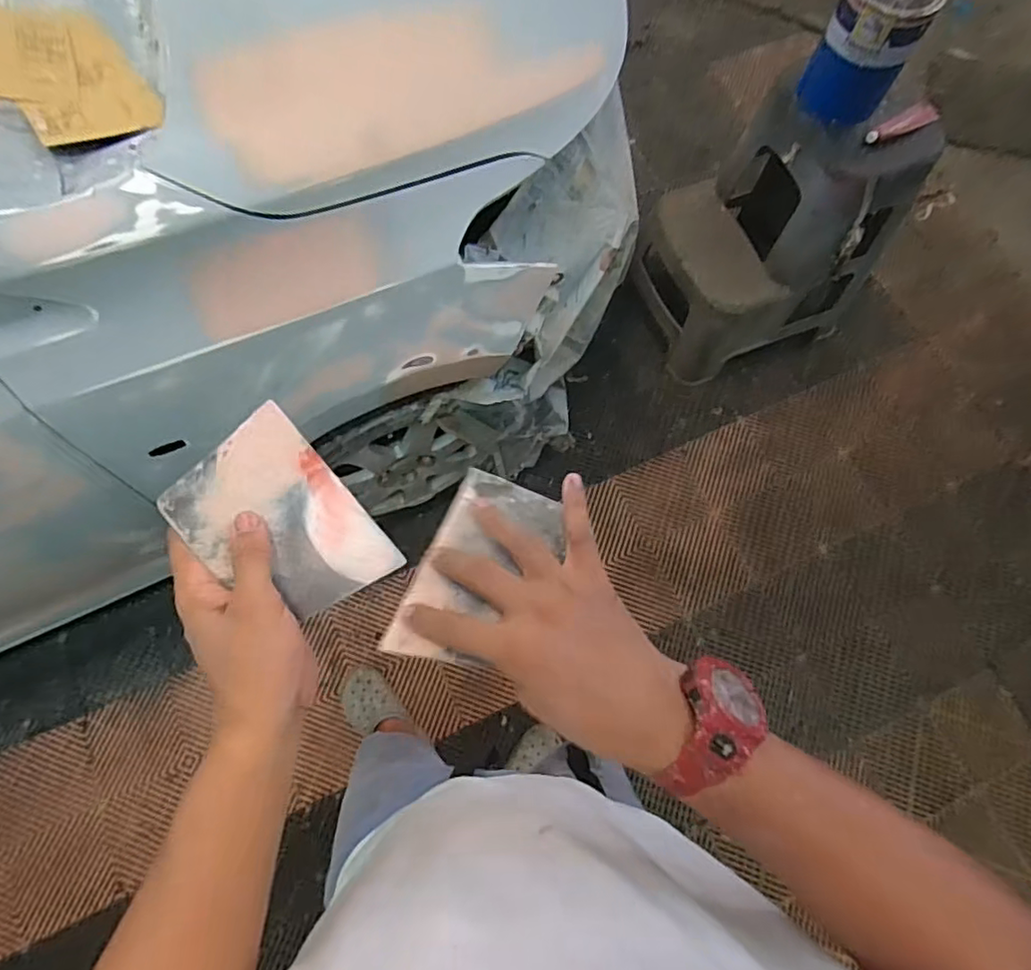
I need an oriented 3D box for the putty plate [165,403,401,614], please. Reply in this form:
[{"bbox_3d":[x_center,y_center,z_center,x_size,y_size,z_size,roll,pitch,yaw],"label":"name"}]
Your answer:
[{"bbox_3d":[-0.157,0.026,0.399,0.096,0.007,0.139,-42,87,-21],"label":"putty plate"}]

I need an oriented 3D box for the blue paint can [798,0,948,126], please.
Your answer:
[{"bbox_3d":[0.644,-0.813,1.081,0.154,0.215,0.163,0,72,-1],"label":"blue paint can"}]

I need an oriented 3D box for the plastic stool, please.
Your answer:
[{"bbox_3d":[0.619,-0.627,1.430,0.493,0.573,0.410,-21,74,-8],"label":"plastic stool"}]

